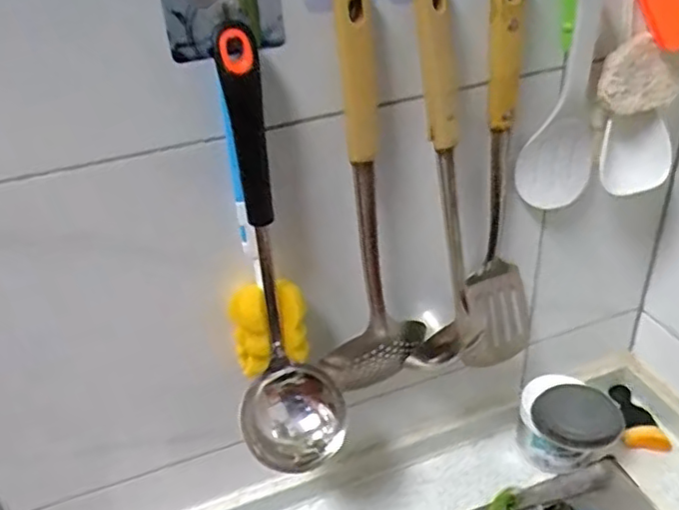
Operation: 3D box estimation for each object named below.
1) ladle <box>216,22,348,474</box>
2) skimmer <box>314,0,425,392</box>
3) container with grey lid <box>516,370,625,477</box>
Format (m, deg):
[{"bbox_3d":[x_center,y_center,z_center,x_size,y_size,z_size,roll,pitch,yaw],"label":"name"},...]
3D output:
[{"bbox_3d":[-0.043,0.014,0.458,0.078,0.312,0.094,-3,34,1],"label":"ladle"},{"bbox_3d":[0.026,-0.026,0.495,0.085,0.331,0.065,0,34,5],"label":"skimmer"},{"bbox_3d":[0.236,0.181,0.665,0.095,0.091,0.093,-3,34,2],"label":"container with grey lid"}]

